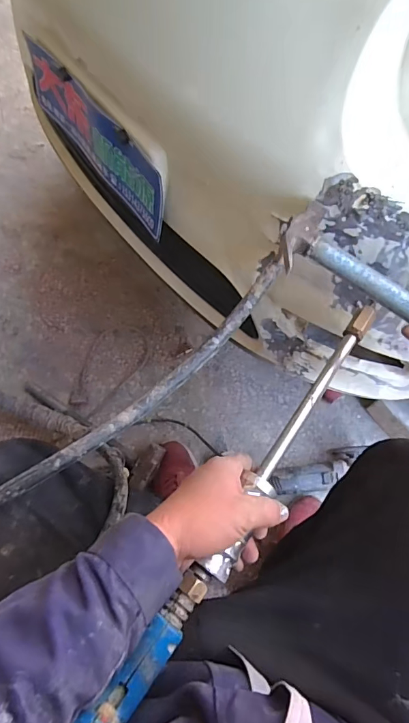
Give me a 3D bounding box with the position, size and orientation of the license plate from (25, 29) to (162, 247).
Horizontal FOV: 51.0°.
[{"bbox_3d":[-0.194,-0.392,0.748,0.014,0.143,0.425,-31,69,-23],"label":"license plate"}]

